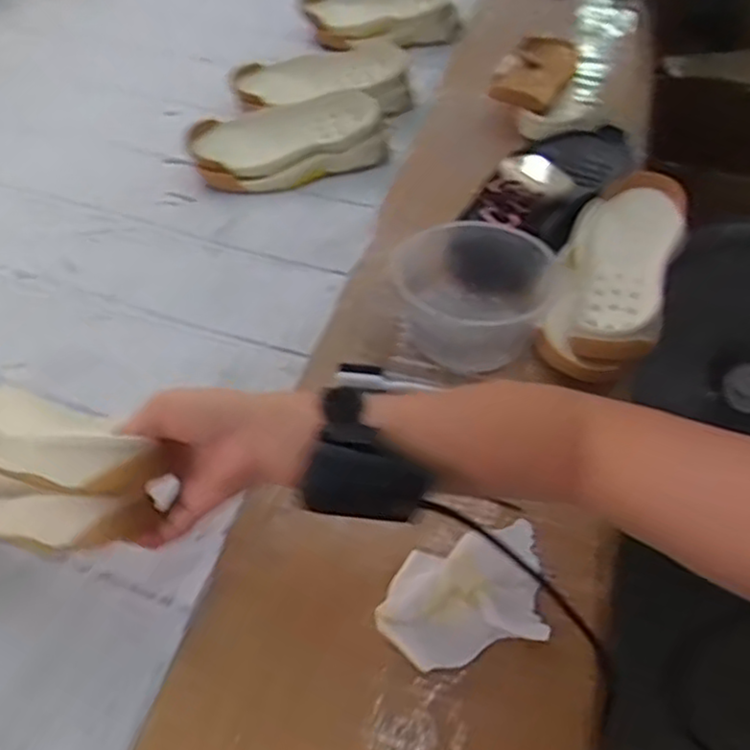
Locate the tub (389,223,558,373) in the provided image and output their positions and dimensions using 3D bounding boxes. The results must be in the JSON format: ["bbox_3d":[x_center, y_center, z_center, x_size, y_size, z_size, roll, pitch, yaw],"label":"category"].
[{"bbox_3d":[0.079,-0.060,0.639,0.136,0.085,0.128,11,48,8],"label":"tub"}]

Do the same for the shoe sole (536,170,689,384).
[{"bbox_3d":[0.222,-0.097,0.676,0.098,0.055,0.252,19,50,15],"label":"shoe sole"}]

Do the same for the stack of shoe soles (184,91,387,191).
[{"bbox_3d":[-0.104,-0.287,0.905,0.244,0.067,0.103,-11,49,-13],"label":"stack of shoe soles"}]

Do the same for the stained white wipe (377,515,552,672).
[{"bbox_3d":[0.062,0.141,0.483,0.120,0.025,0.081,-11,49,-12],"label":"stained white wipe"}]

